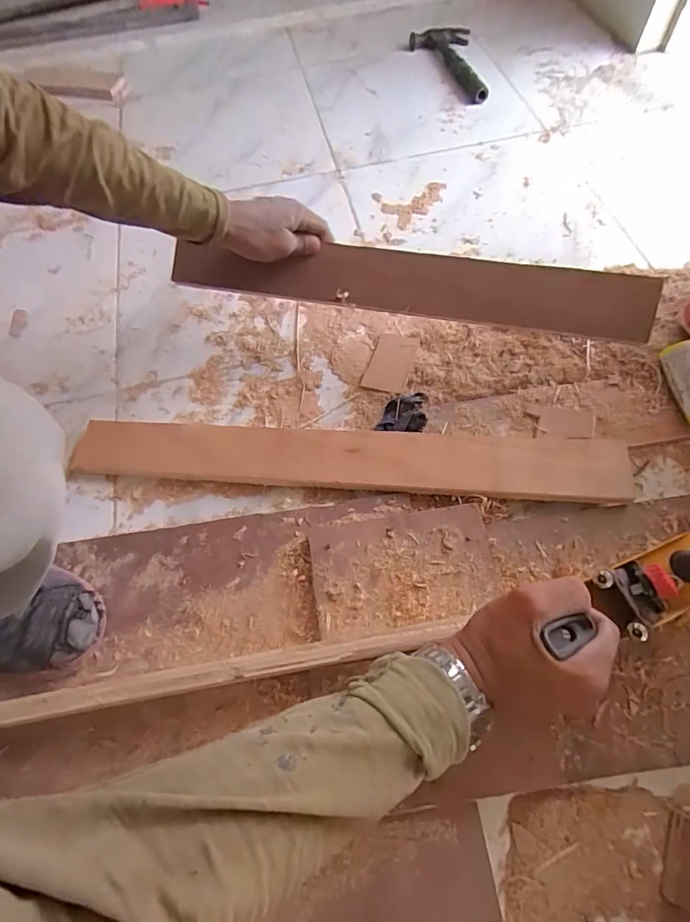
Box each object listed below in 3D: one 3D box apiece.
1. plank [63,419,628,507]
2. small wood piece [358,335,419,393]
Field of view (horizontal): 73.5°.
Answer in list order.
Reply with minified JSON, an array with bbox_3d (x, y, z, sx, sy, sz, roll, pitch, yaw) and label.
[{"bbox_3d":[-0.015,-0.004,0.555,0.657,0.021,0.072,3,69,7],"label":"plank"},{"bbox_3d":[0.064,-0.138,0.647,0.058,0.008,0.100,16,65,12],"label":"small wood piece"}]

